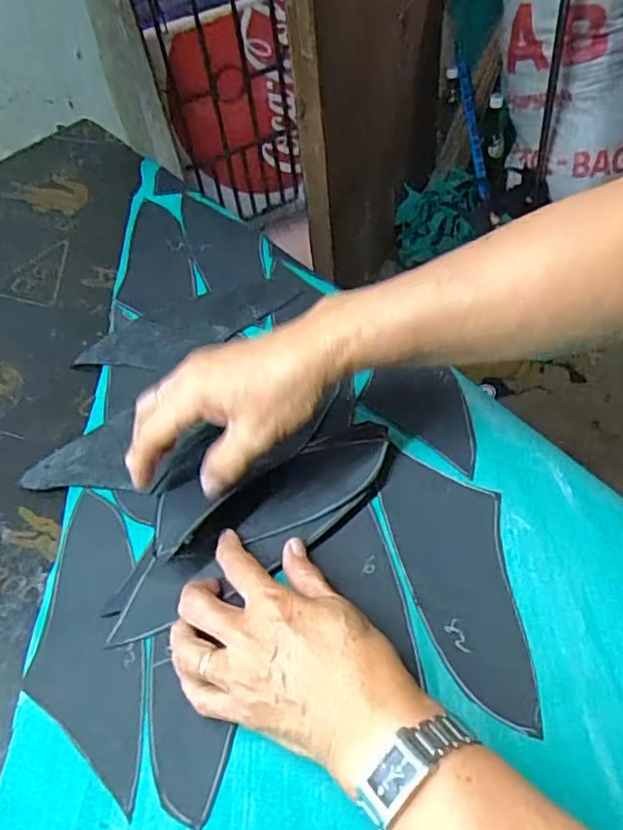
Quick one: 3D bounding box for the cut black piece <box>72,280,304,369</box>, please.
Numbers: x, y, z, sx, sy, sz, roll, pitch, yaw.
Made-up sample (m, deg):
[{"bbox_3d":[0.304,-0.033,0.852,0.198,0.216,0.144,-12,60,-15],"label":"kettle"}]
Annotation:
[{"bbox_3d":[-0.103,-0.076,0.533,0.188,0.014,0.056,-23,55,-11],"label":"cut black piece"}]

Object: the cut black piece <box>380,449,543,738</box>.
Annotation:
[{"bbox_3d":[0.087,0.100,0.384,0.072,0.004,0.165,-6,57,7],"label":"cut black piece"}]

